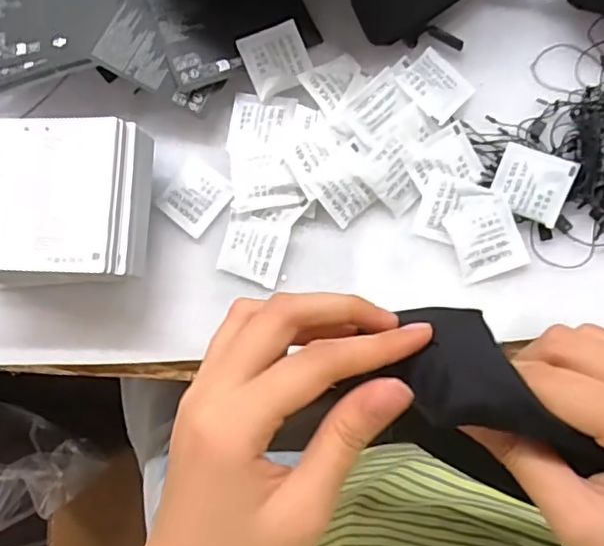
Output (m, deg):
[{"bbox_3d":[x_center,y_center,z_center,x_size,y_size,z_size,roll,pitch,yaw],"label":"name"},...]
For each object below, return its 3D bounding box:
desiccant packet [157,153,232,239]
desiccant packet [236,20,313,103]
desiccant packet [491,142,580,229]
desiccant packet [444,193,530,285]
[{"bbox_3d":[-0.071,-0.050,0.392,0.041,0.004,0.041,41,91,11],"label":"desiccant packet"},{"bbox_3d":[-0.016,-0.137,0.385,0.041,0.006,0.041,-24,98,-6],"label":"desiccant packet"},{"bbox_3d":[0.136,-0.052,0.352,0.041,0.004,0.040,22,91,19],"label":"desiccant packet"},{"bbox_3d":[0.110,-0.022,0.358,0.038,0.008,0.048,-20,81,7],"label":"desiccant packet"}]

